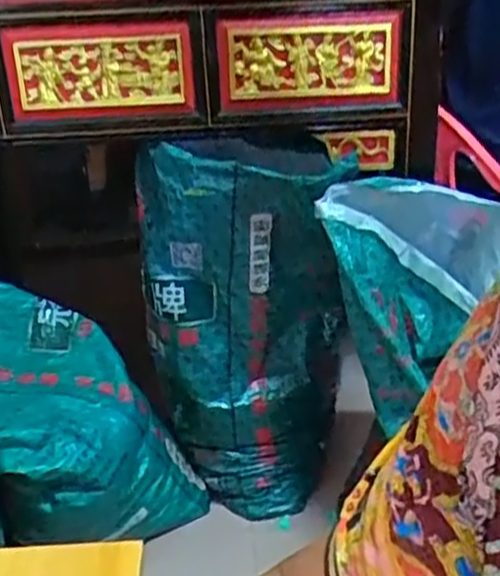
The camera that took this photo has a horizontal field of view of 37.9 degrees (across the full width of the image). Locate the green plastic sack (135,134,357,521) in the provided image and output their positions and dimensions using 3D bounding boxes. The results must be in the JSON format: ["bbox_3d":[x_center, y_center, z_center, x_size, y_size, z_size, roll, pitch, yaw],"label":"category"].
[{"bbox_3d":[0.000,0.075,1.116,0.301,0.591,0.137,-5,24,-7],"label":"green plastic sack"}]

